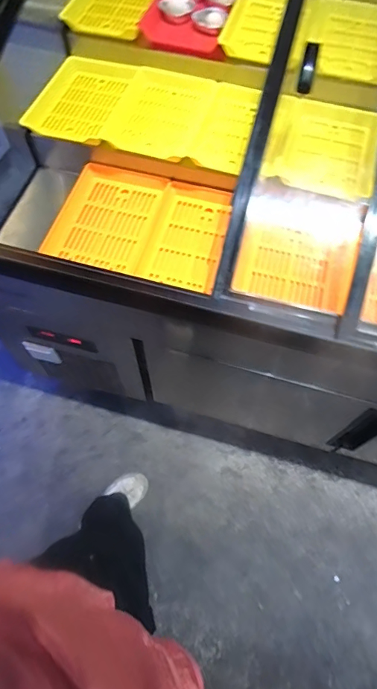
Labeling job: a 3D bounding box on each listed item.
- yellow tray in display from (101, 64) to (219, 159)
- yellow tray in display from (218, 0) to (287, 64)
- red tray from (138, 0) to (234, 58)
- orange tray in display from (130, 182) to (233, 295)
[{"bbox_3d":[-0.060,-0.558,1.003,0.229,0.044,0.254,17,64,7],"label":"yellow tray in display"},{"bbox_3d":[0.155,-0.767,0.991,0.124,0.055,0.251,13,64,5],"label":"yellow tray in display"},{"bbox_3d":[0.007,-0.780,0.975,0.177,0.069,0.209,16,64,7],"label":"red tray"},{"bbox_3d":[-0.006,-0.252,0.952,0.177,0.050,0.267,13,64,5],"label":"orange tray in display"}]

